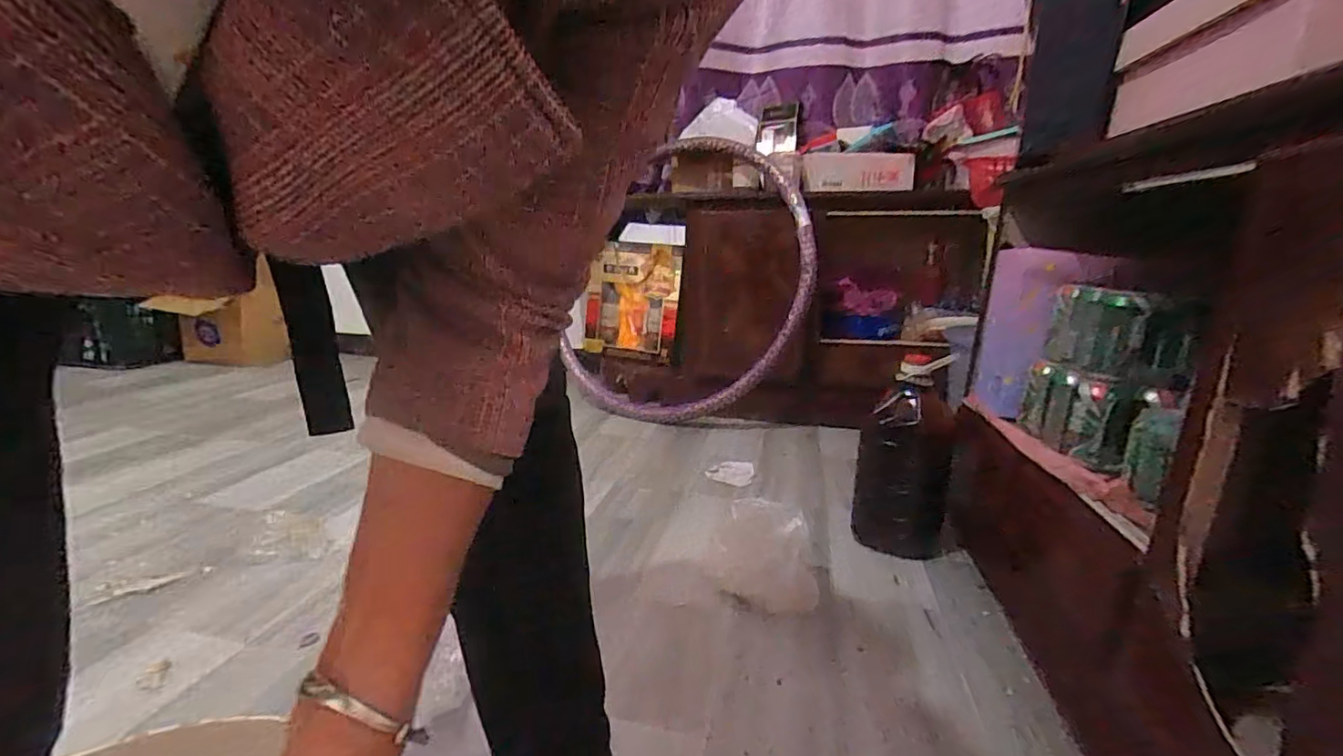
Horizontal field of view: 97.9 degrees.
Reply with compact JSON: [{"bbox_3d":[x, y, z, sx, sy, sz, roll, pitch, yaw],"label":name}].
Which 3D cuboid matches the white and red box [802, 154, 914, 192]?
[{"bbox_3d":[0.538,-0.599,1.703,0.310,0.106,0.074,7,15,19],"label":"white and red box"}]

